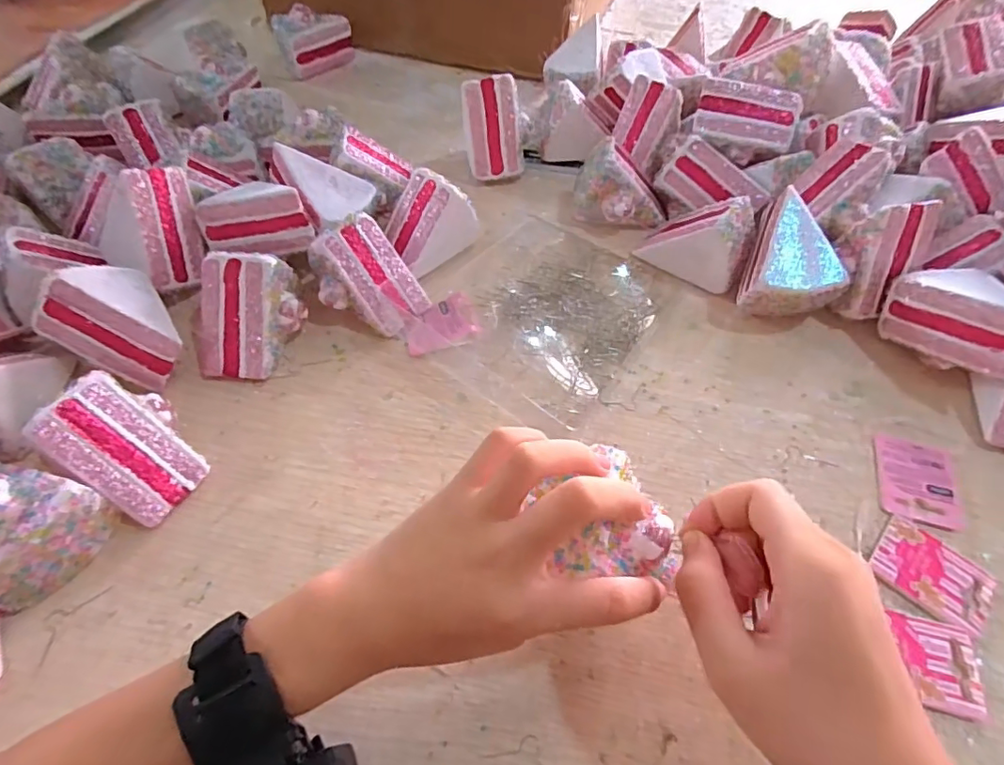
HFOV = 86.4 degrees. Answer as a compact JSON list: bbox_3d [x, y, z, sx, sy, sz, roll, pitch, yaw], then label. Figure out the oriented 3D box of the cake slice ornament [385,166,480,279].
[{"bbox_3d":[-0.065,-0.132,0.443,0.055,0.060,0.075,38,61,24],"label":"cake slice ornament"}]

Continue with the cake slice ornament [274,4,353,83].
[{"bbox_3d":[-0.232,-0.421,0.657,0.046,0.066,0.093,37,60,23],"label":"cake slice ornament"}]

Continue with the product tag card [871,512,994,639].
[{"bbox_3d":[0.249,0.109,0.308,0.058,0.004,0.044,39,61,24],"label":"product tag card"}]

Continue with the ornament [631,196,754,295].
[{"bbox_3d":[0.162,-0.121,0.442,0.085,0.063,0.053,32,59,20],"label":"ornament"}]

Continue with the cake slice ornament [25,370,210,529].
[{"bbox_3d":[-0.219,0.037,0.319,0.071,0.065,0.058,27,57,17],"label":"cake slice ornament"}]

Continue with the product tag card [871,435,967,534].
[{"bbox_3d":[0.269,0.063,0.346,0.046,0.004,0.059,11,53,14],"label":"product tag card"}]

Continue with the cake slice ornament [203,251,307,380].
[{"bbox_3d":[-0.181,-0.048,0.382,0.063,0.063,0.073,6,53,3],"label":"cake slice ornament"}]

